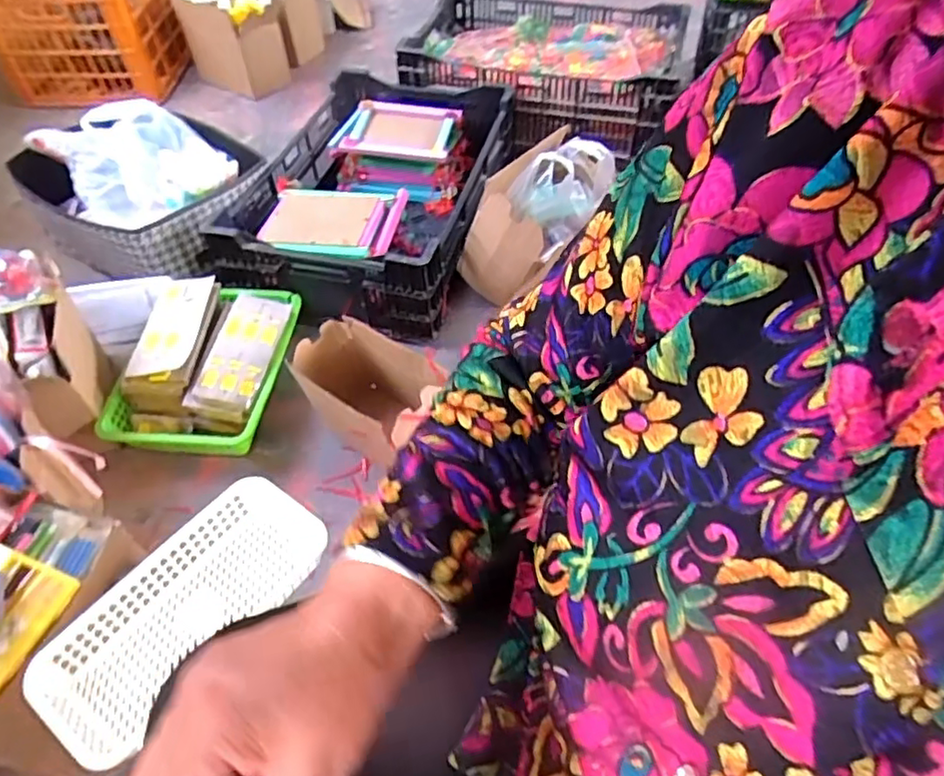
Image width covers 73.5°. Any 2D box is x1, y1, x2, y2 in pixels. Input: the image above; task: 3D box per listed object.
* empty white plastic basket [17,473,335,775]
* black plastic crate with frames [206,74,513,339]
[{"bbox_3d":[-0.273,0.214,0.616,0.126,0.055,0.272,31,57,25],"label":"empty white plastic basket"},{"bbox_3d":[-0.182,-0.387,1.251,0.420,0.171,0.609,12,51,11],"label":"black plastic crate with frames"}]

